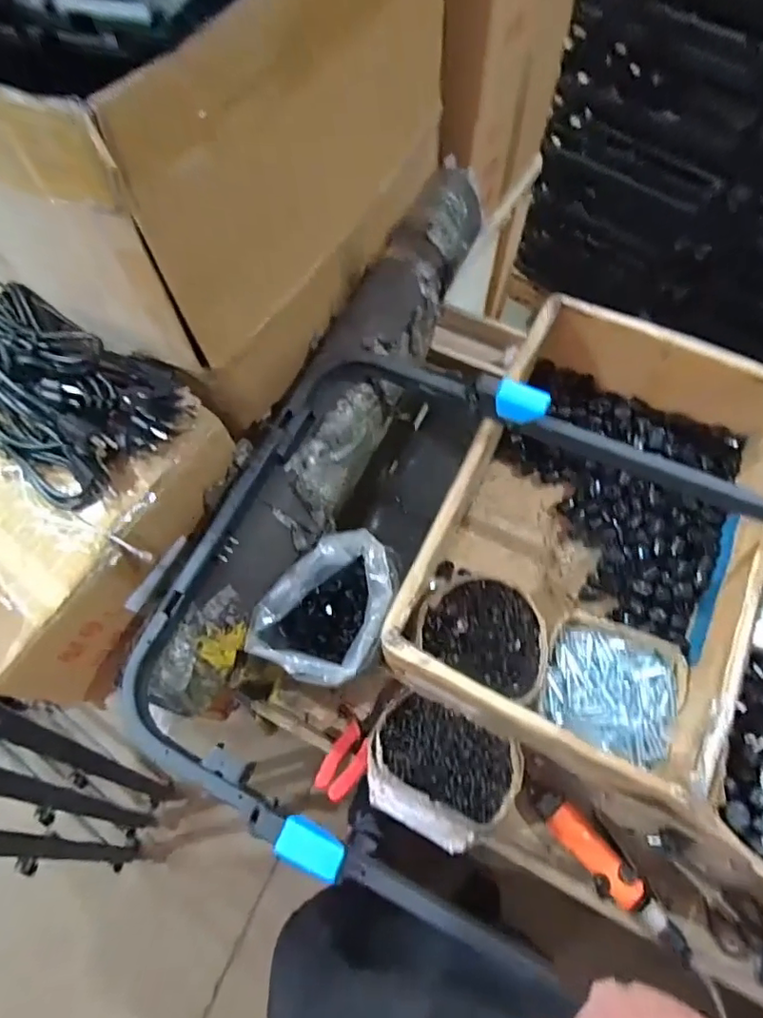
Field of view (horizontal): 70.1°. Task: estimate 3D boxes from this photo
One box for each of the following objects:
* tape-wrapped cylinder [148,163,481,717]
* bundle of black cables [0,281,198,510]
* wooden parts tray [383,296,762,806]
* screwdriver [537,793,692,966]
[{"bbox_3d":[-0.043,-0.141,0.696,0.140,0.103,0.818,17,69,10],"label":"tape-wrapped cylinder"},{"bbox_3d":[-0.435,-0.173,0.586,0.489,0.072,0.184,30,72,14],"label":"bundle of black cables"},{"bbox_3d":[0.267,0.026,0.691,0.332,0.179,0.519,25,71,12],"label":"wooden parts tray"},{"bbox_3d":[0.271,0.427,0.631,0.044,0.032,0.211,-41,71,-13],"label":"screwdriver"}]

